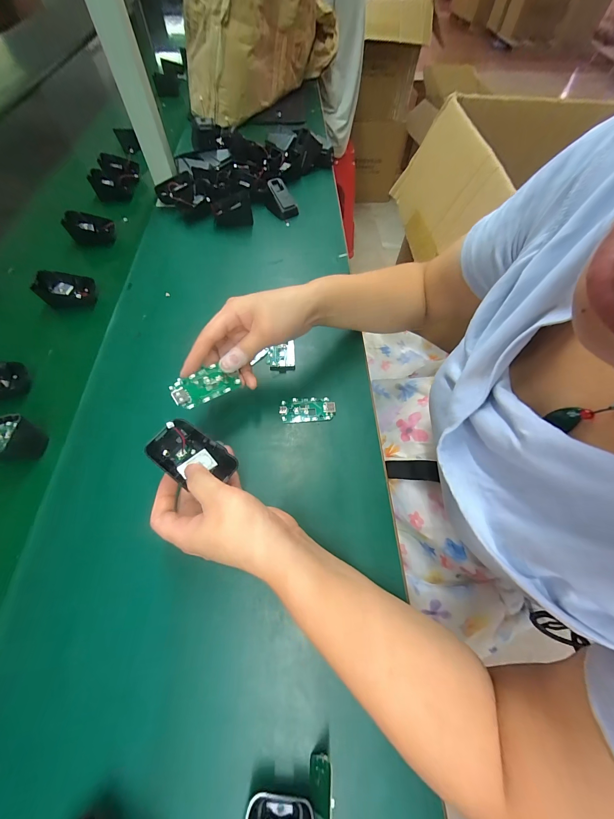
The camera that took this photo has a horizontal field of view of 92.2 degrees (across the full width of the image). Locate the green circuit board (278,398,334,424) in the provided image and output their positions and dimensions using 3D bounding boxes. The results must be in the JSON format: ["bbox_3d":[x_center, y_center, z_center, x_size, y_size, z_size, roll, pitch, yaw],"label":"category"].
[{"bbox_3d":[0.001,0.000,0.347,0.064,0.004,0.031,-2,61,-4],"label":"green circuit board"}]

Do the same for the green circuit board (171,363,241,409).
[{"bbox_3d":[-0.098,-0.025,0.287,0.063,0.005,0.031,-28,89,-23],"label":"green circuit board"}]

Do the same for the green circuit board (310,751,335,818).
[{"bbox_3d":[0.011,0.258,0.180,0.008,0.028,0.065,22,34,-16],"label":"green circuit board"}]

